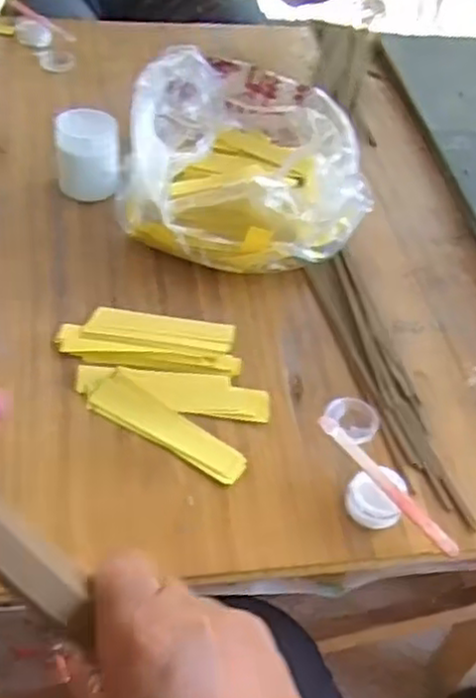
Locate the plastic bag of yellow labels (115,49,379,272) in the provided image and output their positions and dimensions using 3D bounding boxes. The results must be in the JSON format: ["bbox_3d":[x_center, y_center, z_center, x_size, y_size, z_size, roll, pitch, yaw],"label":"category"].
[{"bbox_3d":[0.010,-0.171,0.669,0.213,0.093,0.225,10,49,3],"label":"plastic bag of yellow labels"}]

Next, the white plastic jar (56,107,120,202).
[{"bbox_3d":[-0.140,-0.178,0.684,0.057,0.069,0.054,-3,50,-8],"label":"white plastic jar"}]

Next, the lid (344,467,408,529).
[{"bbox_3d":[0.090,0.098,0.483,0.036,0.023,0.032,9,49,2],"label":"lid"}]

